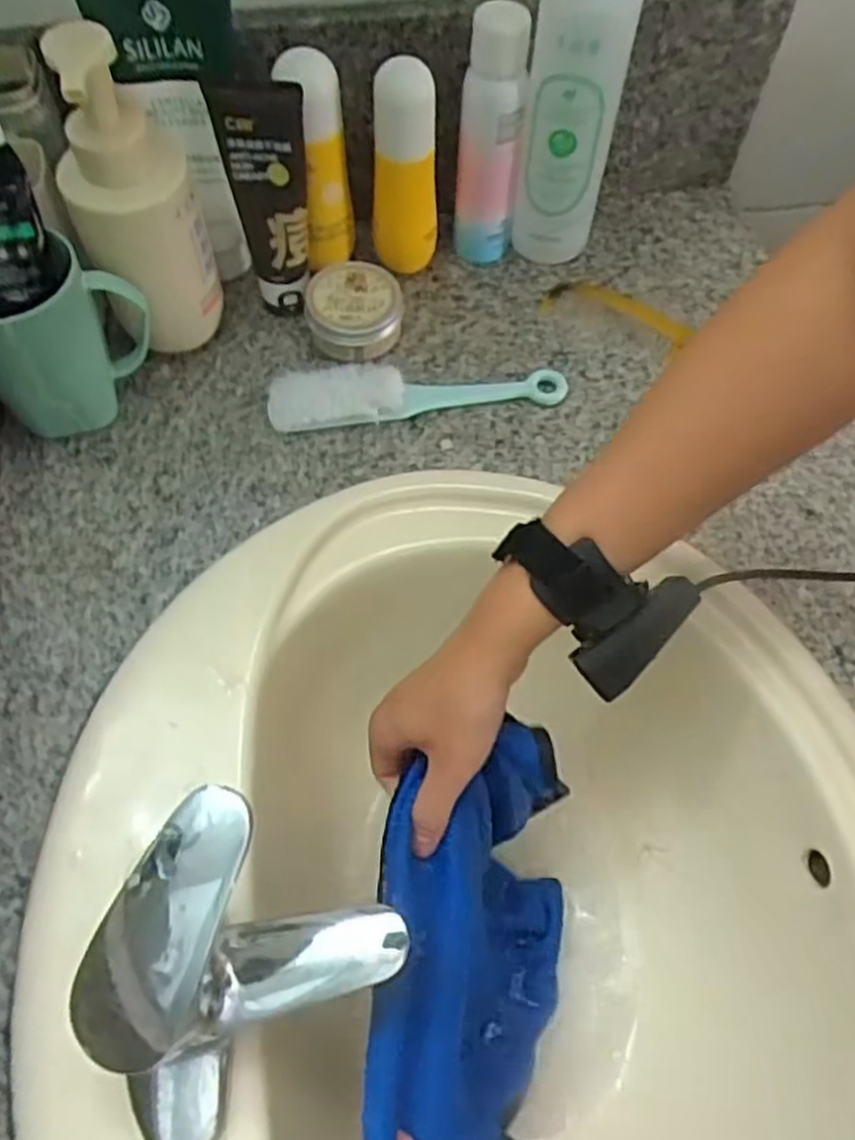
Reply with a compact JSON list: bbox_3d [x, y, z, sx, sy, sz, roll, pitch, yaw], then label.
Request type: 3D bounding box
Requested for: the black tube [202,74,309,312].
[{"bbox_3d":[-0.105,-0.249,0.527,0.054,0.161,0.030,3,58,0],"label":"black tube"}]

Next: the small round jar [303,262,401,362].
[{"bbox_3d":[-0.052,-0.185,0.564,0.067,0.041,0.062,1,62,-1],"label":"small round jar"}]

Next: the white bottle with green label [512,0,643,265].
[{"bbox_3d":[0.097,-0.306,0.541,0.063,0.209,0.046,9,62,3],"label":"white bottle with green label"}]

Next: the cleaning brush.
[{"bbox_3d":[-0.006,-0.128,0.545,0.207,0.025,0.042,-6,62,-5],"label":"cleaning brush"}]

